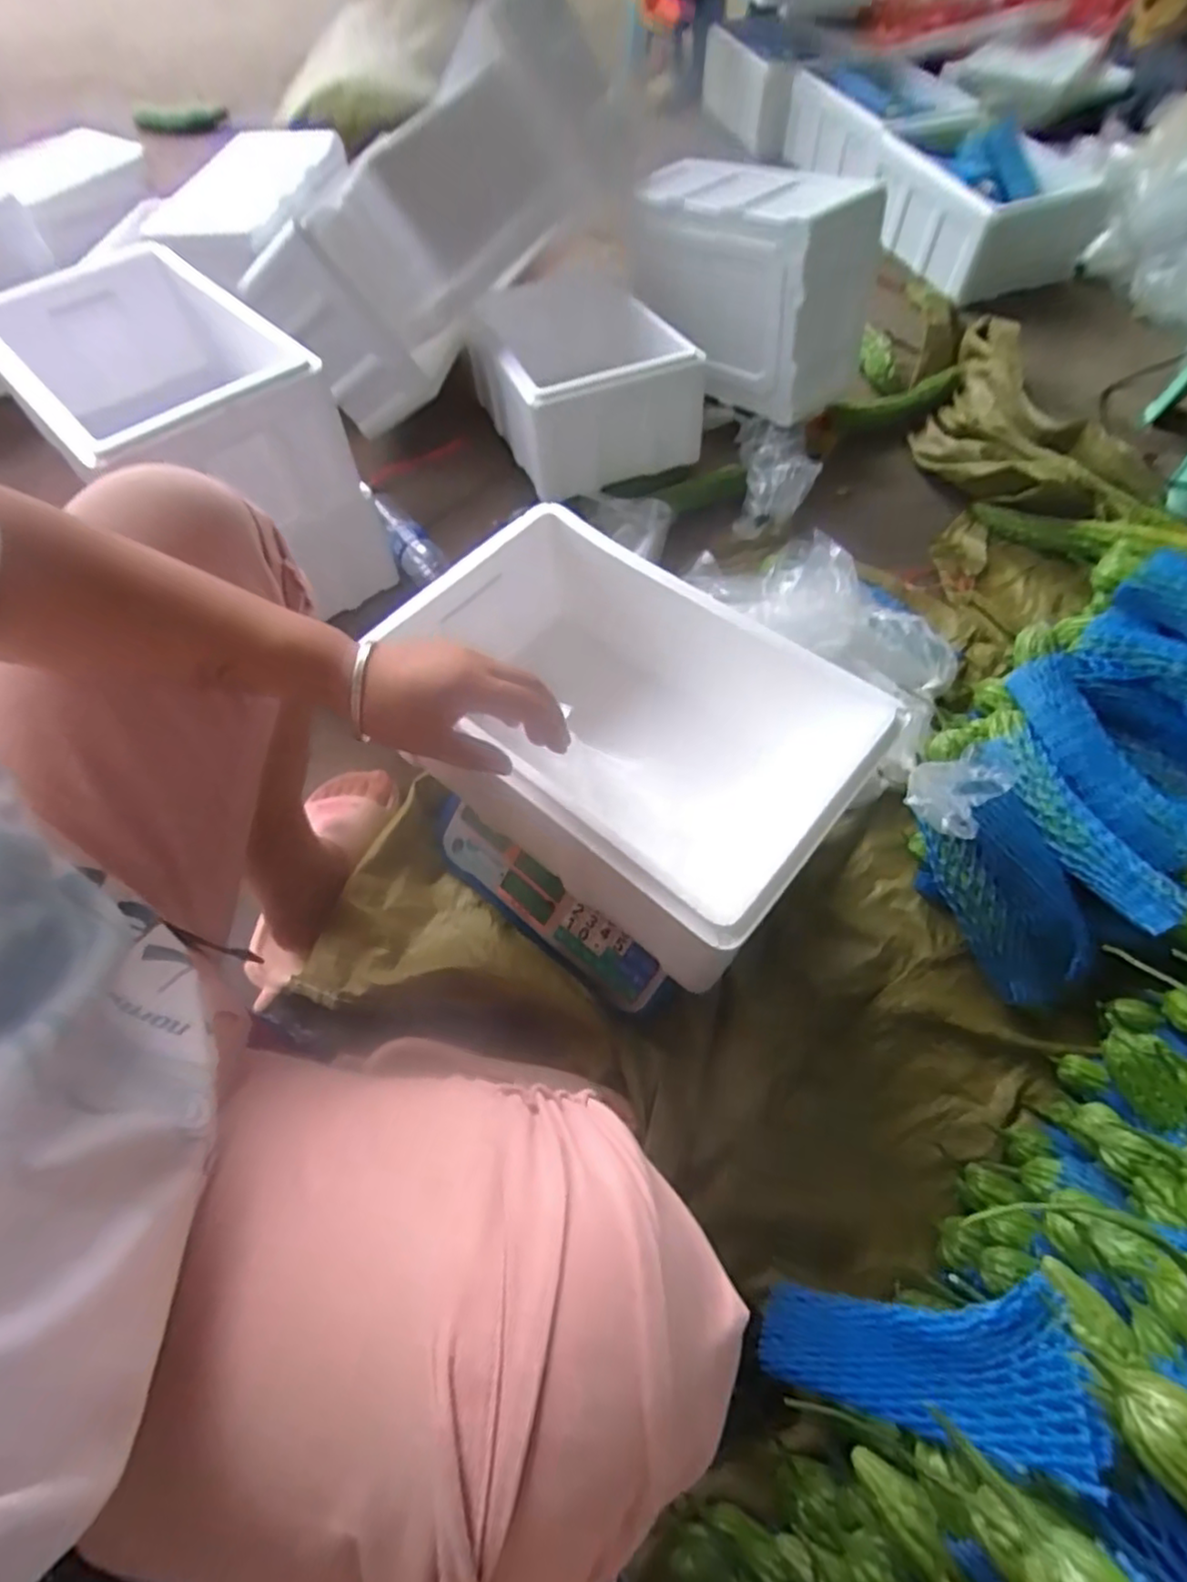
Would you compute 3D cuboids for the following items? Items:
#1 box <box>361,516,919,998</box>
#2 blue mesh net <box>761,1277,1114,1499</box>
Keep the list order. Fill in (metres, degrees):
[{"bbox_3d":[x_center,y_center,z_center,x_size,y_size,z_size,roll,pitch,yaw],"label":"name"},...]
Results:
[{"bbox_3d":[0.023,-0.054,0.605,0.401,0.183,0.246,36,67,23],"label":"box"},{"bbox_3d":[0.177,0.336,0.403,0.018,0.237,0.070,24,53,-13],"label":"blue mesh net"}]

